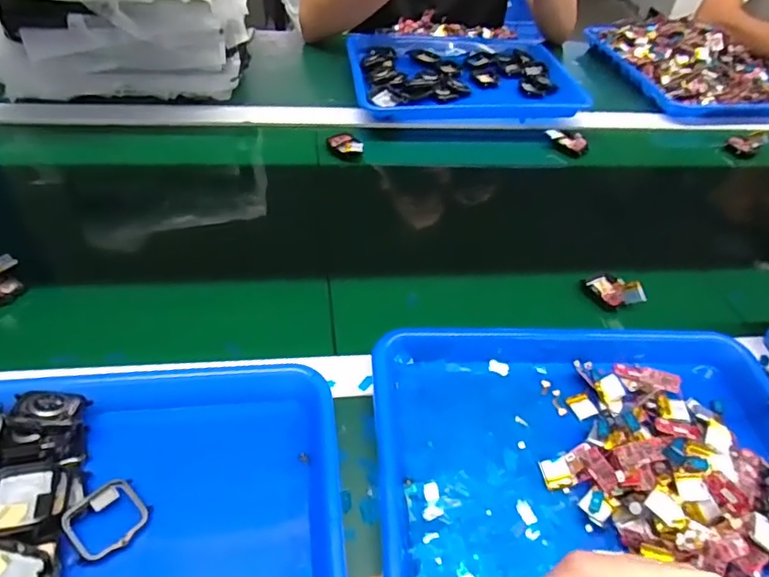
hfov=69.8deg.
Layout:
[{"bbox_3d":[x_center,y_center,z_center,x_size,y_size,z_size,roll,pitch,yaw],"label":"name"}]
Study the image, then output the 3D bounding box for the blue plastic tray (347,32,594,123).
[{"bbox_3d":[0.115,-0.336,0.859,0.336,0.036,0.269,-1,47,-7],"label":"blue plastic tray"}]

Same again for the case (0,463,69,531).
[{"bbox_3d":[-0.228,0.135,0.354,0.042,0.017,0.042,-8,48,-13],"label":"case"}]

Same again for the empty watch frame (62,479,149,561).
[{"bbox_3d":[-0.178,0.148,0.355,0.041,0.008,0.046,45,47,13],"label":"empty watch frame"}]

